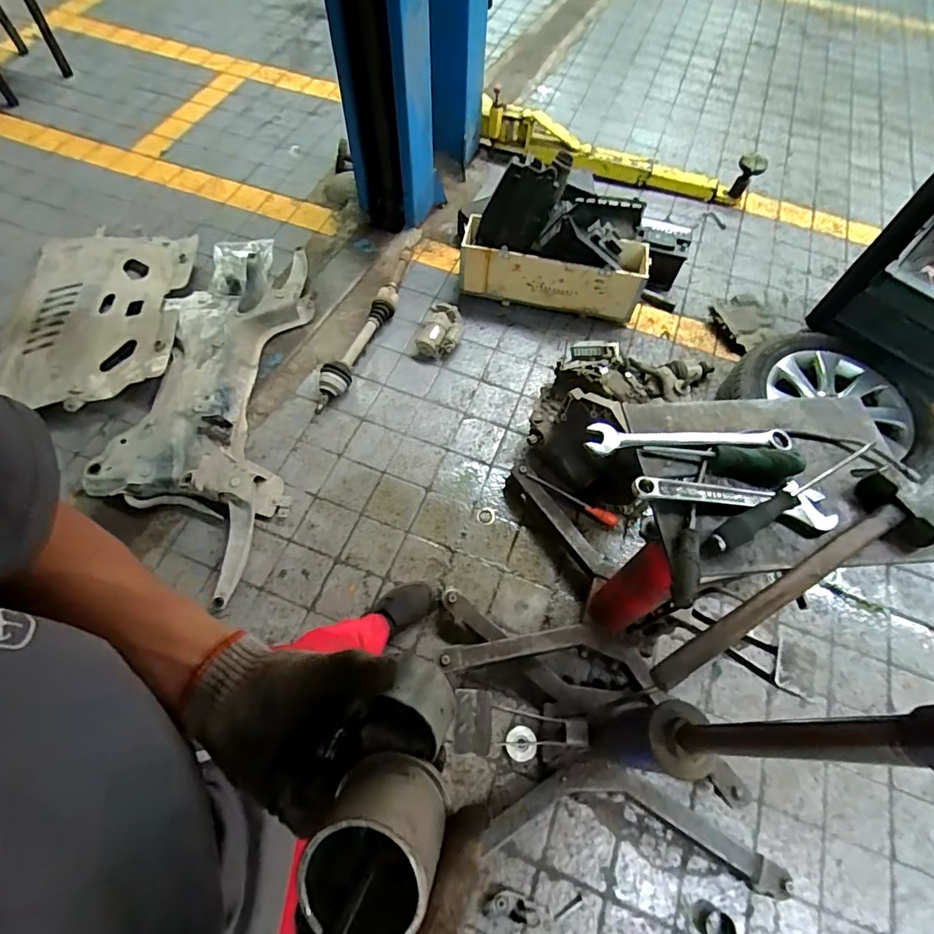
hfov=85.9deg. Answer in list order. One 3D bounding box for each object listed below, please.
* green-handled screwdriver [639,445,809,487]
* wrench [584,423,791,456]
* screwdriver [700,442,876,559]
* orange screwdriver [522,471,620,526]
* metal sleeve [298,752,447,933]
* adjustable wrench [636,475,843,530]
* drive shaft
[{"bbox_3d":[0.329,-0.011,0.636,0.185,0.028,0.043,8,62,2],"label":"green-handled screwdriver"},{"bbox_3d":[0.295,-0.040,0.670,0.266,0.021,0.043,0,62,-2],"label":"wrench"},{"bbox_3d":[0.391,0.040,0.609,0.259,0.030,0.028,-25,66,-15],"label":"screwdriver"},{"bbox_3d":[0.315,0.095,1.505,0.311,0.039,0.031,28,65,-4],"label":"orange screwdriver"},{"bbox_3d":[-0.045,0.208,0.278,0.066,0.077,0.073,-12,88,15],"label":"metal sleeve"},{"bbox_3d":[0.328,0.033,0.615,0.248,0.019,0.052,9,62,2],"label":"adjustable wrench"},{"bbox_3d":[-0.344,-0.523,1.804,0.091,0.078,0.789,20,64,8],"label":"drive shaft"}]

